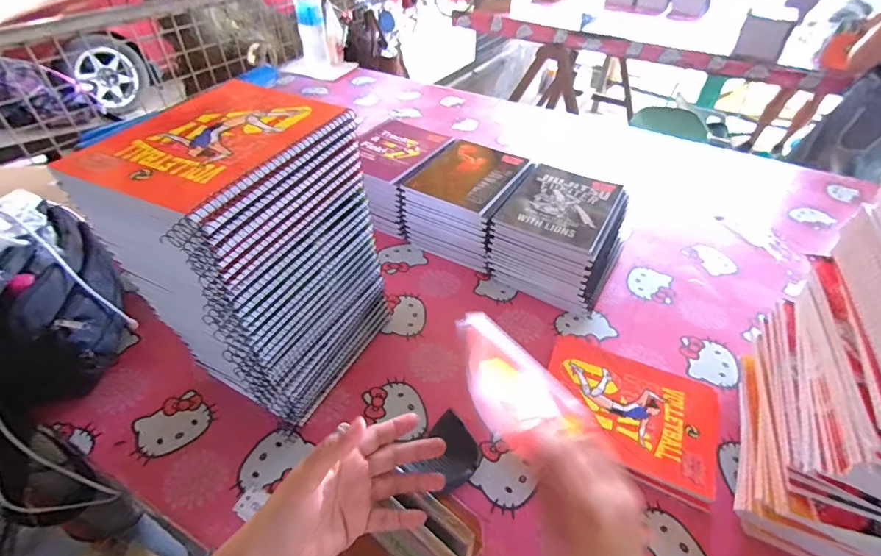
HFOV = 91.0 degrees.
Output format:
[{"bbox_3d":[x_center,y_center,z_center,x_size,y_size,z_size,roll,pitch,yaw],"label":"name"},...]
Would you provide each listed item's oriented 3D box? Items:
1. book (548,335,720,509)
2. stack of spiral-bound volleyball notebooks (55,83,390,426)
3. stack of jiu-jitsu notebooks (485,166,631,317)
[{"bbox_3d":[0.229,0.158,0.531,0.204,0.011,0.149,23,48,21],"label":"book"},{"bbox_3d":[-0.179,-0.013,0.461,0.139,0.315,0.230,23,47,21],"label":"stack of spiral-bound volleyball notebooks"},{"bbox_3d":[0.199,-0.070,0.707,0.176,0.119,0.203,24,48,22],"label":"stack of jiu-jitsu notebooks"}]

